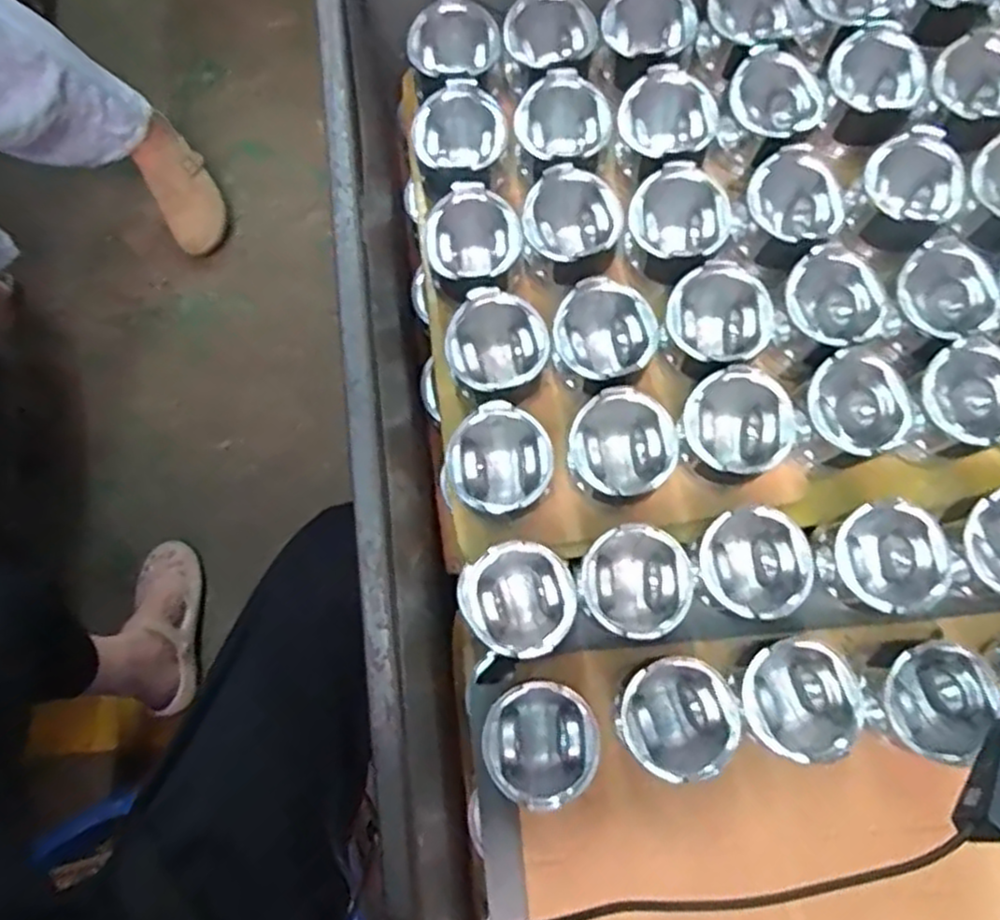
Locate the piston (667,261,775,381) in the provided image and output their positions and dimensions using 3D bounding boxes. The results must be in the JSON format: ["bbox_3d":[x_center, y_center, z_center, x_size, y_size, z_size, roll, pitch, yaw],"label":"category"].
[{"bbox_3d":[0.178,-0.110,0.623,0.077,0.081,0.082,-24,78,-4],"label":"piston"}]

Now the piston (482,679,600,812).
[{"bbox_3d":[0.030,0.210,0.559,0.081,0.092,0.080,0,77,2],"label":"piston"}]

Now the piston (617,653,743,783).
[{"bbox_3d":[0.129,0.191,0.558,0.083,0.076,0.081,0,77,2],"label":"piston"}]

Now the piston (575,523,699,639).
[{"bbox_3d":[0.106,0.099,0.586,0.081,0.066,0.083,0,77,2],"label":"piston"}]

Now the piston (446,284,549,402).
[{"bbox_3d":[-0.004,-0.088,0.626,0.083,0.075,0.078,0,77,2],"label":"piston"}]

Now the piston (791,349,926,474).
[{"bbox_3d":[0.284,-0.034,0.606,0.085,0.081,0.085,0,77,2],"label":"piston"}]

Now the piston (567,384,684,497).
[{"bbox_3d":[0.098,-0.006,0.604,0.082,0.075,0.080,0,77,2],"label":"piston"}]

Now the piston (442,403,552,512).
[{"bbox_3d":[0.000,0.006,0.608,0.085,0.081,0.085,-17,77,-2],"label":"piston"}]

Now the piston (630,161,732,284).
[{"bbox_3d":[0.145,-0.194,0.622,0.080,0.067,0.083,0,77,2],"label":"piston"}]

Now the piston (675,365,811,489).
[{"bbox_3d":[0.191,-0.025,0.599,0.088,0.076,0.082,0,77,2],"label":"piston"}]

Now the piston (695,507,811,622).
[{"bbox_3d":[0.196,0.082,0.582,0.082,0.062,0.082,0,77,2],"label":"piston"}]

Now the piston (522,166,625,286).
[{"bbox_3d":[0.064,-0.198,0.639,0.080,0.063,0.093,-41,79,-7],"label":"piston"}]

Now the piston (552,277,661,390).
[{"bbox_3d":[0.086,-0.098,0.621,0.080,0.068,0.082,0,77,2],"label":"piston"}]

